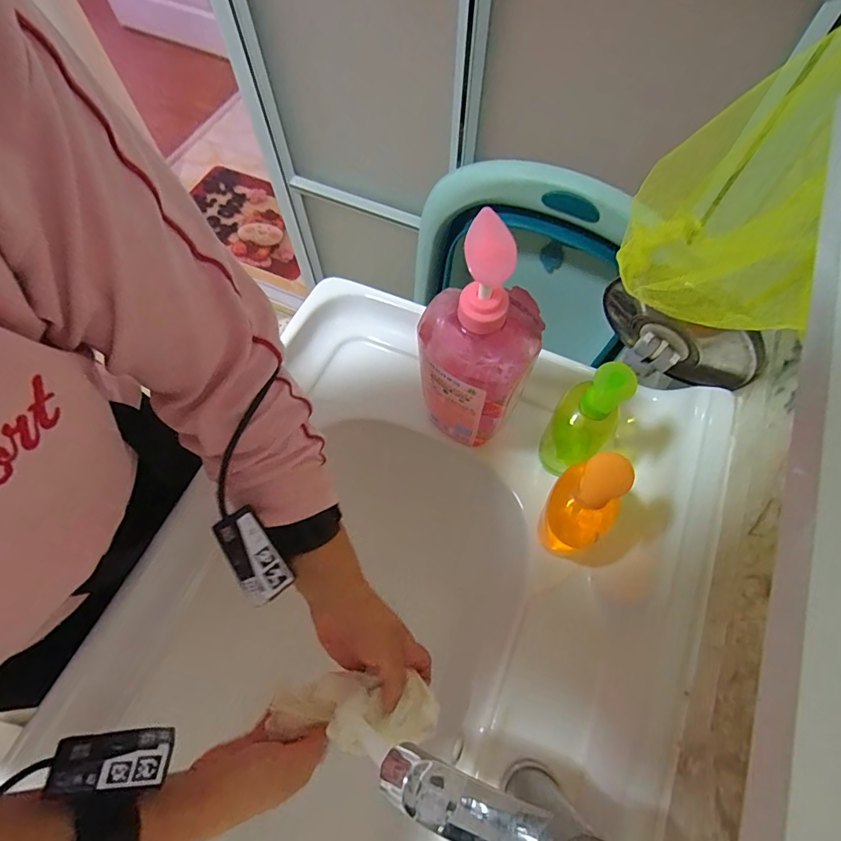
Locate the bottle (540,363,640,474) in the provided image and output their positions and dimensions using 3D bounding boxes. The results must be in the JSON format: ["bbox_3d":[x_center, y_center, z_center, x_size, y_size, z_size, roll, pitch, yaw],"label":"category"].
[{"bbox_3d":[0.156,0.001,0.438,0.058,0.180,0.058,0,65,1],"label":"bottle"}]

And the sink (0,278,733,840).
[{"bbox_3d":[-0.072,0.265,0.453,0.502,0.233,0.801,23,67,11],"label":"sink"}]

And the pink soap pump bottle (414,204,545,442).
[{"bbox_3d":[0.047,-0.058,0.398,0.095,0.247,0.067,26,68,12],"label":"pink soap pump bottle"}]

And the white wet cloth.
[{"bbox_3d":[-0.064,0.245,0.385,0.146,0.049,0.055,-5,65,13],"label":"white wet cloth"}]

